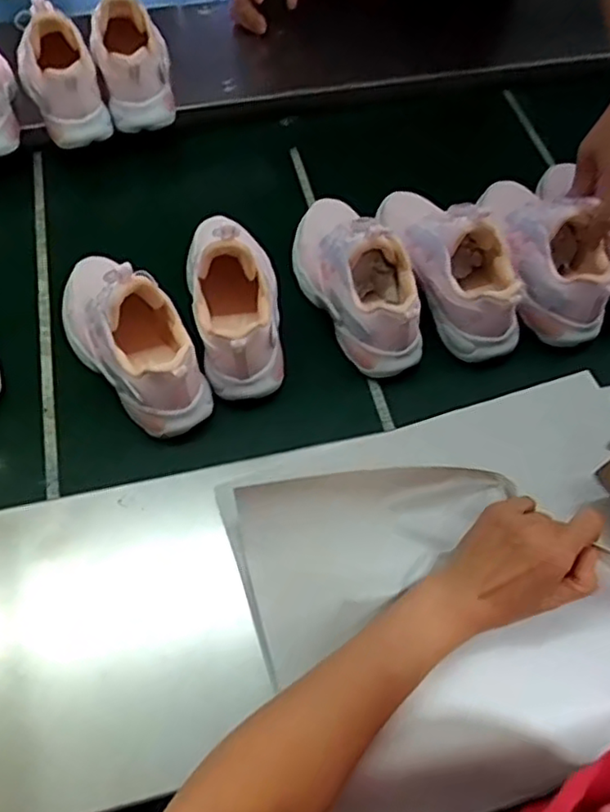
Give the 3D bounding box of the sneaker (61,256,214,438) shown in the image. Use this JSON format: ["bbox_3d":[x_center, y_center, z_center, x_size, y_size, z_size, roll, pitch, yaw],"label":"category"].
[{"bbox_3d":[-0.160,-0.075,0.596,0.086,0.109,0.192,-36,67,-20],"label":"sneaker"}]

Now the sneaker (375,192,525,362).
[{"bbox_3d":[0.144,-0.159,0.656,0.077,0.106,0.225,-21,63,-13],"label":"sneaker"}]

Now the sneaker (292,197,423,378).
[{"bbox_3d":[0.051,-0.142,0.653,0.084,0.102,0.216,-24,64,-15],"label":"sneaker"}]

